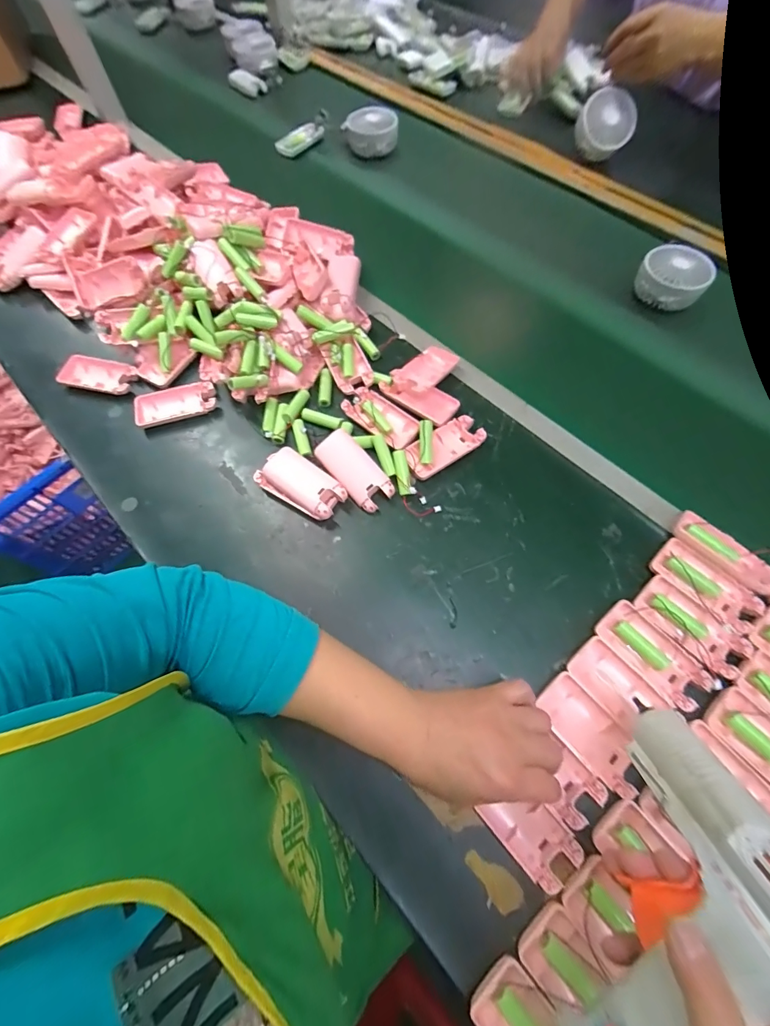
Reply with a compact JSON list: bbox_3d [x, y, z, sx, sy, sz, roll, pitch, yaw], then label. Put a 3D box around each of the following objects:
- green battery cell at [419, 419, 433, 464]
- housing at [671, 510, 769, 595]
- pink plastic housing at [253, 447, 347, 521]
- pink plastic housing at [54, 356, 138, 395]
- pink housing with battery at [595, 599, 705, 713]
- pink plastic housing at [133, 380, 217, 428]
[{"bbox_3d":[0.047,-0.079,0.460,0.015,0.014,0.051,0,80,3],"label":"green battery cell"},{"bbox_3d":[0.336,0.037,0.403,0.041,0.013,0.096,-42,72,-14],"label":"housing"},{"bbox_3d":[-0.091,-0.031,0.450,0.100,0.029,0.051,33,73,15],"label":"pink plastic housing"},{"bbox_3d":[-0.372,-0.176,0.525,0.101,0.015,0.046,17,69,10],"label":"pink plastic housing"},{"bbox_3d":[0.240,0.128,0.369,0.046,0.013,0.094,-38,71,-12],"label":"pink housing with battery"},{"bbox_3d":[-0.260,-0.135,0.508,0.095,0.014,0.048,-16,68,-4],"label":"pink plastic housing"}]

